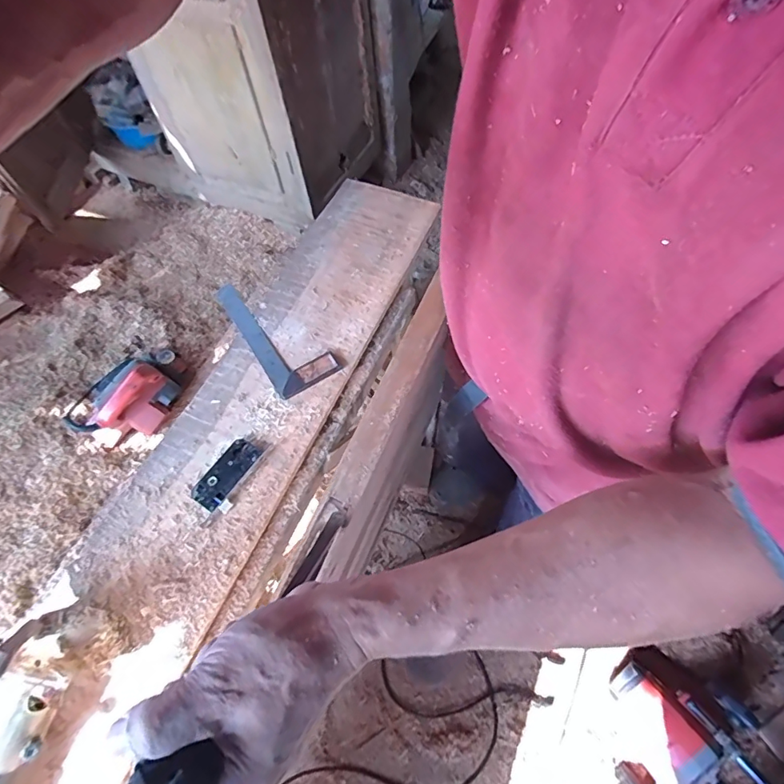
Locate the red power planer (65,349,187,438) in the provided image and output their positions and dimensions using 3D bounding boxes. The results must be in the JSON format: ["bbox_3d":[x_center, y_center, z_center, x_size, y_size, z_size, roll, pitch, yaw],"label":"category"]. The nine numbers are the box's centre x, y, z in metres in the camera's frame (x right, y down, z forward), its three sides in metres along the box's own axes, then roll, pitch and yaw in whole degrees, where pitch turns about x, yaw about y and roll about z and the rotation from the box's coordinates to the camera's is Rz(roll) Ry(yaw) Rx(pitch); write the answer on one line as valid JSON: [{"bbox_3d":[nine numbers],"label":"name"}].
[{"bbox_3d":[-0.602,-0.005,1.104,0.157,0.142,0.263,25,67,14],"label":"red power planer"}]

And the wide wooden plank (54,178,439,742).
[{"bbox_3d":[-0.219,-0.033,0.875,0.243,0.032,1.013,21,66,12],"label":"wide wooden plank"}]

